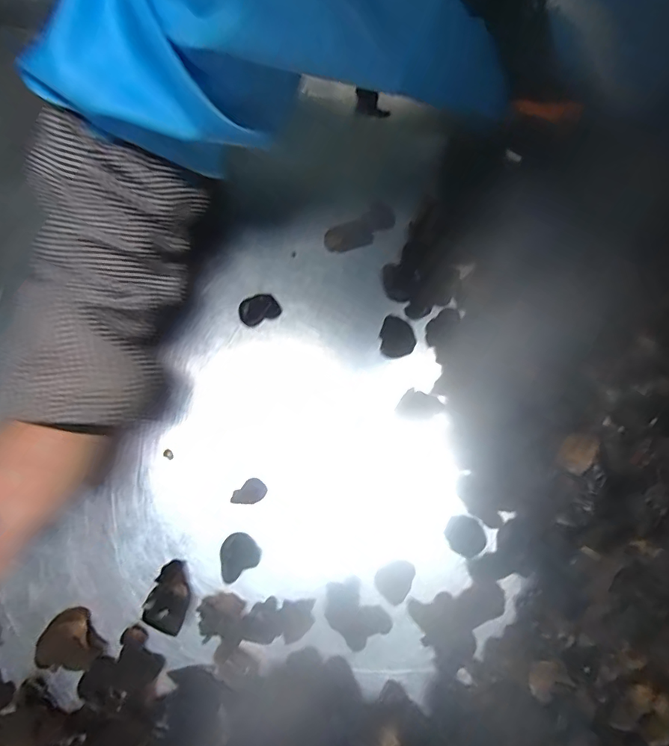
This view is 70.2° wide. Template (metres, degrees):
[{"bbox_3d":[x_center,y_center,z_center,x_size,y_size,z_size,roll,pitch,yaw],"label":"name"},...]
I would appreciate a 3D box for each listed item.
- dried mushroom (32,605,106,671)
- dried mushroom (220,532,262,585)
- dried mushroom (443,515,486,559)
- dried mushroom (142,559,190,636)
[{"bbox_3d":[-0.214,0.217,0.375,0.052,0.009,0.044,-32,81,-7],"label":"dried mushroom"},{"bbox_3d":[-0.082,0.152,0.397,0.035,0.004,0.031,-33,69,-19],"label":"dried mushroom"},{"bbox_3d":[0.109,0.136,0.396,0.029,0.012,0.032,-23,80,-5],"label":"dried mushroom"},{"bbox_3d":[-0.134,0.183,0.390,0.033,0.007,0.051,21,79,3],"label":"dried mushroom"}]

